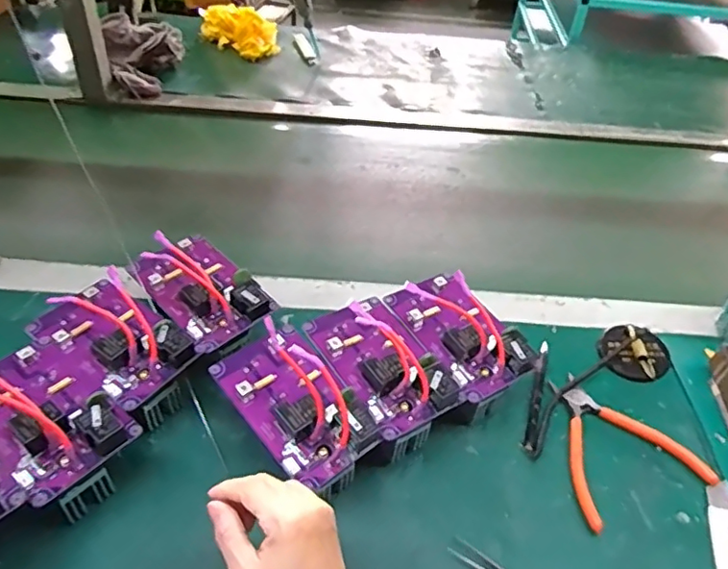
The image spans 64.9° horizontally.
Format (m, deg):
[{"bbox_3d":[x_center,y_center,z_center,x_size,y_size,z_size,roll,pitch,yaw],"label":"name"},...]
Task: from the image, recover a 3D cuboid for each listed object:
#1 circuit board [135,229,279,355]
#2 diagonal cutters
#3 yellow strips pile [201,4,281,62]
[{"bbox_3d":[-0.157,-0.002,0.541,0.088,0.107,0.136,-34,57,-26],"label":"circuit board"},{"bbox_3d":[0.221,0.138,0.518,0.135,0.010,0.137,-12,44,-18],"label":"diagonal cutters"},{"bbox_3d":[-0.244,-0.510,1.150,0.166,0.073,0.104,32,48,28],"label":"yellow strips pile"}]

